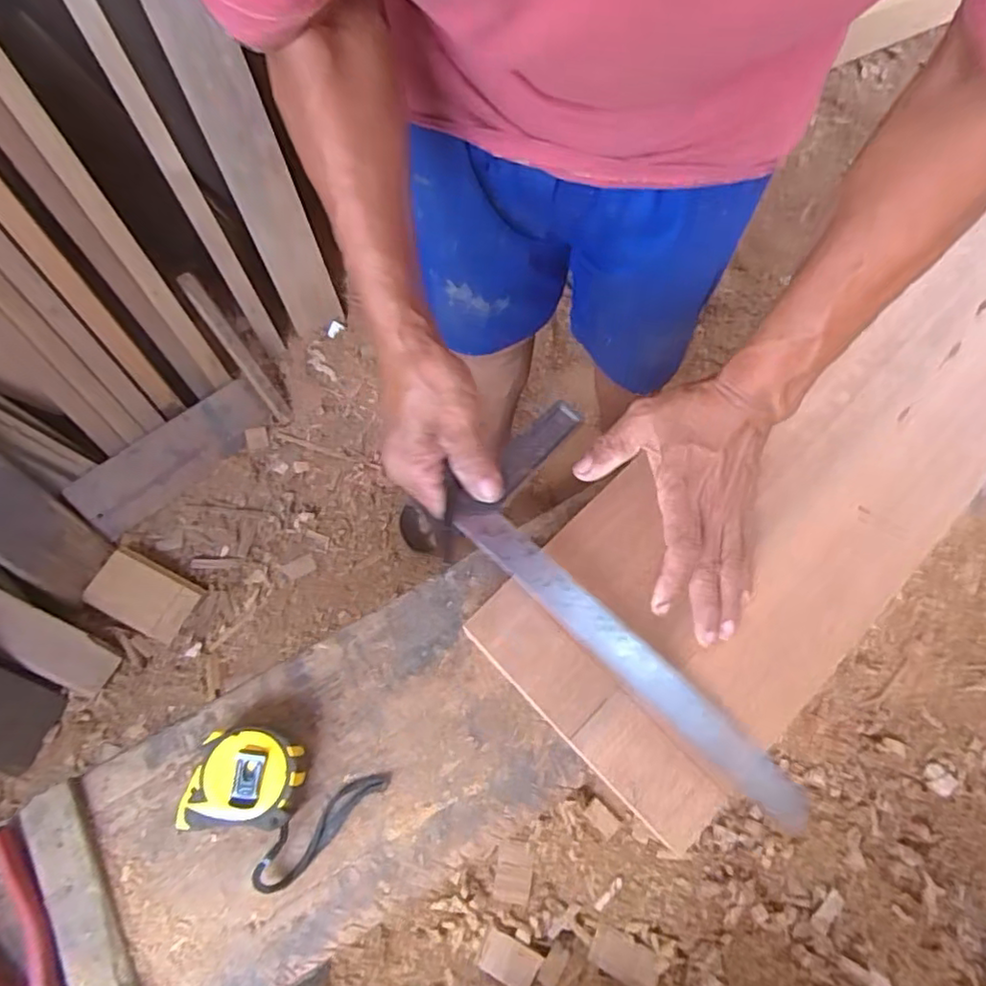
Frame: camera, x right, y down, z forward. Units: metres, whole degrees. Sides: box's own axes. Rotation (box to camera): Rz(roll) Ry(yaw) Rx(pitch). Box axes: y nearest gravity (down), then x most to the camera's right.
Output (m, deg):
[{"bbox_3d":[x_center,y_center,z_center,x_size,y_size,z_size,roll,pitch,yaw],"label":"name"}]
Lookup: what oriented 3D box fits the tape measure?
[{"bbox_3d":[-0.146,0.211,0.414,0.113,0.040,0.085,21,69,9],"label":"tape measure"}]

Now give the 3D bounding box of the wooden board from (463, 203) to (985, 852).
[{"bbox_3d":[0.315,-0.070,0.491,0.720,0.019,0.194,-40,73,-12],"label":"wooden board"}]

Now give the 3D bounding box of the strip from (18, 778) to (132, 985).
[{"bbox_3d":[-0.258,0.285,0.396,0.042,0.013,0.190,-30,70,-12],"label":"strip"}]

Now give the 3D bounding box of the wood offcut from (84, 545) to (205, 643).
[{"bbox_3d":[-0.582,0.167,1.038,0.166,0.017,0.111,27,50,-2],"label":"wood offcut"}]

